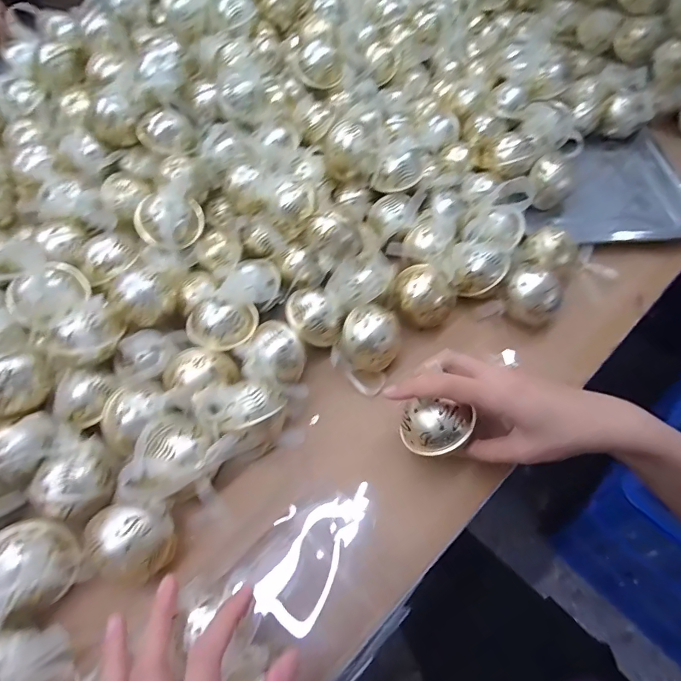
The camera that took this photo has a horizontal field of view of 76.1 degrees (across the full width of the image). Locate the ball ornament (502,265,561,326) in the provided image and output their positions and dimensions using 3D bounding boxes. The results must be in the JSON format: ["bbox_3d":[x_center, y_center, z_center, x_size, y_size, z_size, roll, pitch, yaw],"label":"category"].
[{"bbox_3d":[0.185,-0.044,0.413,0.050,0.043,0.049,-29,59,-16],"label":"ball ornament"}]

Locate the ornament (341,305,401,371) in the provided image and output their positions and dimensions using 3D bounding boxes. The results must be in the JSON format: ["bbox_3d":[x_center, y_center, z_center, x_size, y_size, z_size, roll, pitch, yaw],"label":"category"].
[{"bbox_3d":[0.027,-0.001,0.396,0.052,0.046,0.054,3,56,5],"label":"ornament"}]

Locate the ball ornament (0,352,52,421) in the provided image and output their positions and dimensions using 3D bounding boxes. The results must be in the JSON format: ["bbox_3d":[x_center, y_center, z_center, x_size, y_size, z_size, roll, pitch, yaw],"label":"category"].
[{"bbox_3d":[-0.261,0.034,0.343,0.050,0.043,0.047,-4,55,0],"label":"ball ornament"}]

